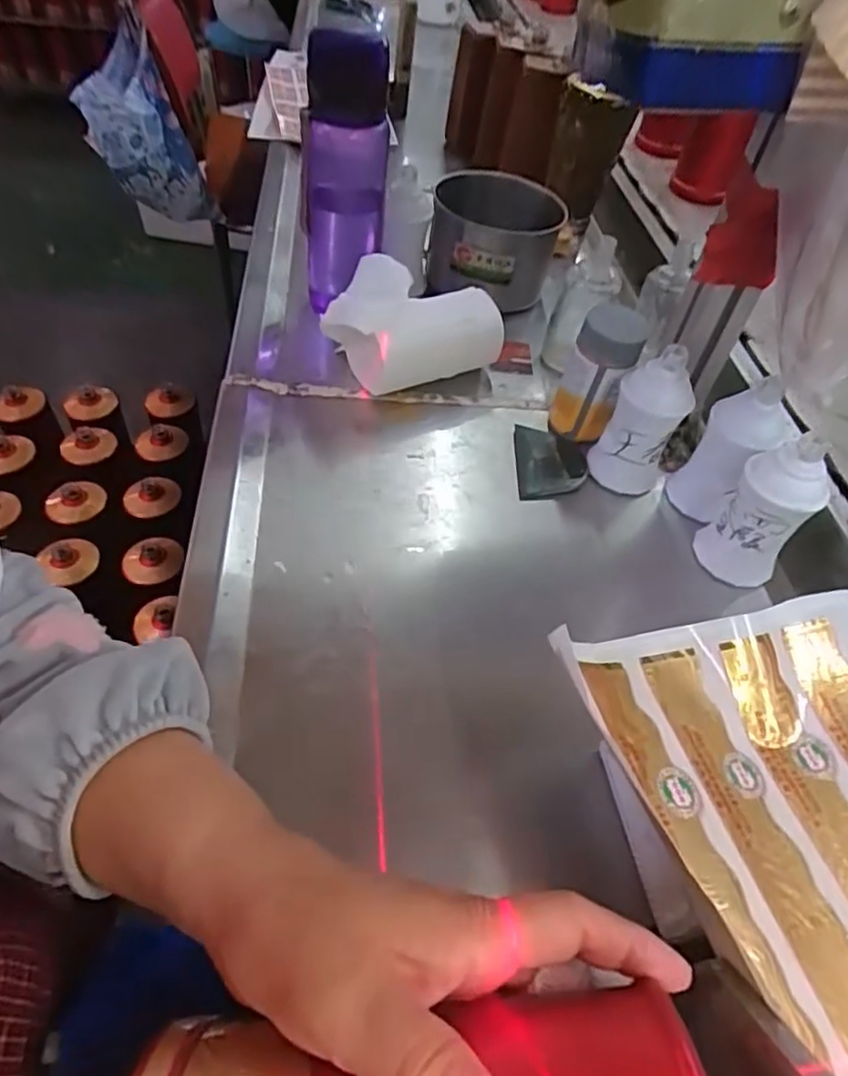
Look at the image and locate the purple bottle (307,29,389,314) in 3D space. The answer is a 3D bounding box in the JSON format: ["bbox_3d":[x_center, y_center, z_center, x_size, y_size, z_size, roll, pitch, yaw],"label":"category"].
[{"bbox_3d":[-0.074,-0.310,0.594,0.075,0.230,0.084,1,49,-4],"label":"purple bottle"}]

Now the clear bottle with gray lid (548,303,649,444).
[{"bbox_3d":[0.142,-0.135,0.541,0.056,0.100,0.043,20,51,12],"label":"clear bottle with gray lid"}]

